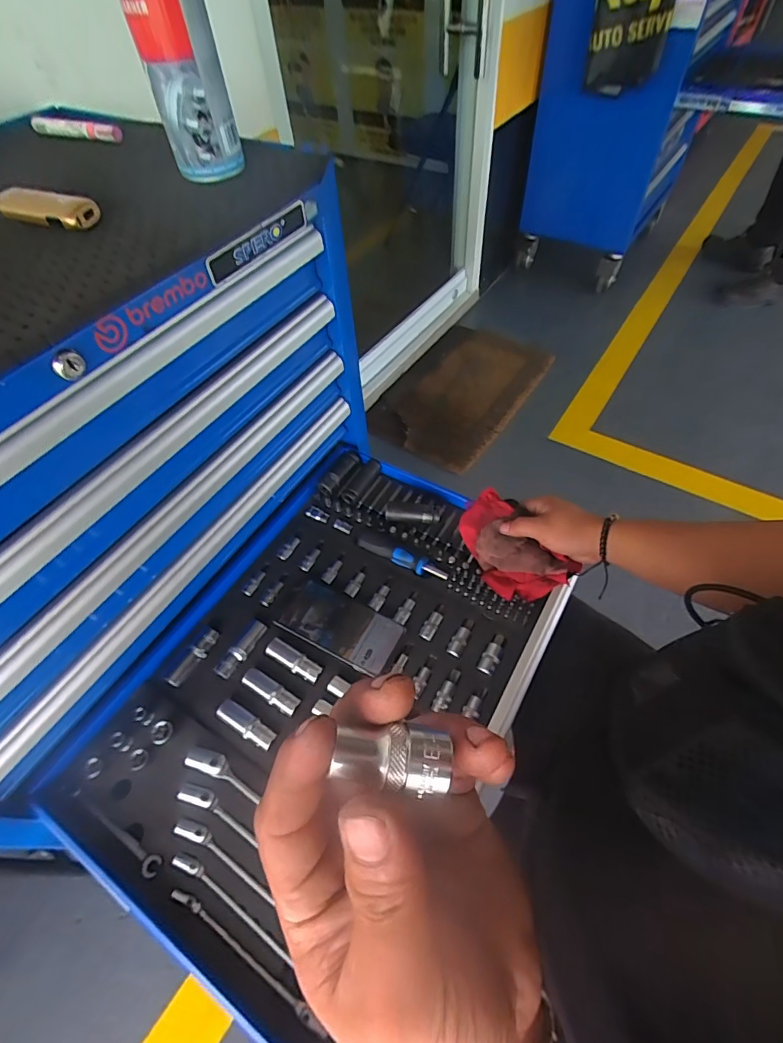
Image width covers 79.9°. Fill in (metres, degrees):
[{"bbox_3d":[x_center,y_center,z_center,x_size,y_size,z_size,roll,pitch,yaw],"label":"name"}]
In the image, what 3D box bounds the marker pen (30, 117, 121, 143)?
[{"bbox_3d":[-0.375,-0.462,0.549,0.148,0.013,0.018,22,59,18],"label":"marker pen"}]

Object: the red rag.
[{"bbox_3d":[0.149,0.036,0.593,0.149,0.080,0.078,38,65,26],"label":"red rag"}]

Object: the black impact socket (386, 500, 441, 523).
[{"bbox_3d":[0.031,-0.016,0.675,0.078,0.027,0.026,2,54,5],"label":"black impact socket"}]

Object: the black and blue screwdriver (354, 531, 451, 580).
[{"bbox_3d":[0.013,0.048,0.652,0.138,0.019,0.022,23,59,19],"label":"black and blue screwdriver"}]

